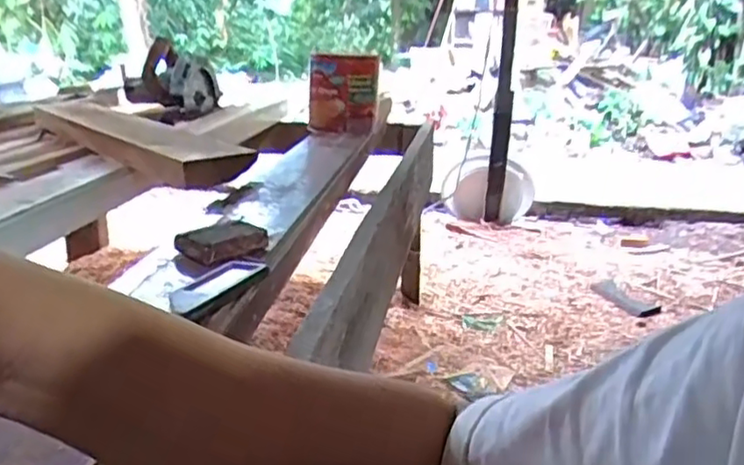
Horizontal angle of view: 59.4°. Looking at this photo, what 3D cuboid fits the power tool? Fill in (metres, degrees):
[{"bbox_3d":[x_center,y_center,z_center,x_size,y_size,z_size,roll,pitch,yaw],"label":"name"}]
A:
[{"bbox_3d":[-0.549,-0.406,1.763,0.201,0.183,0.184,7,18,15],"label":"power tool"}]

